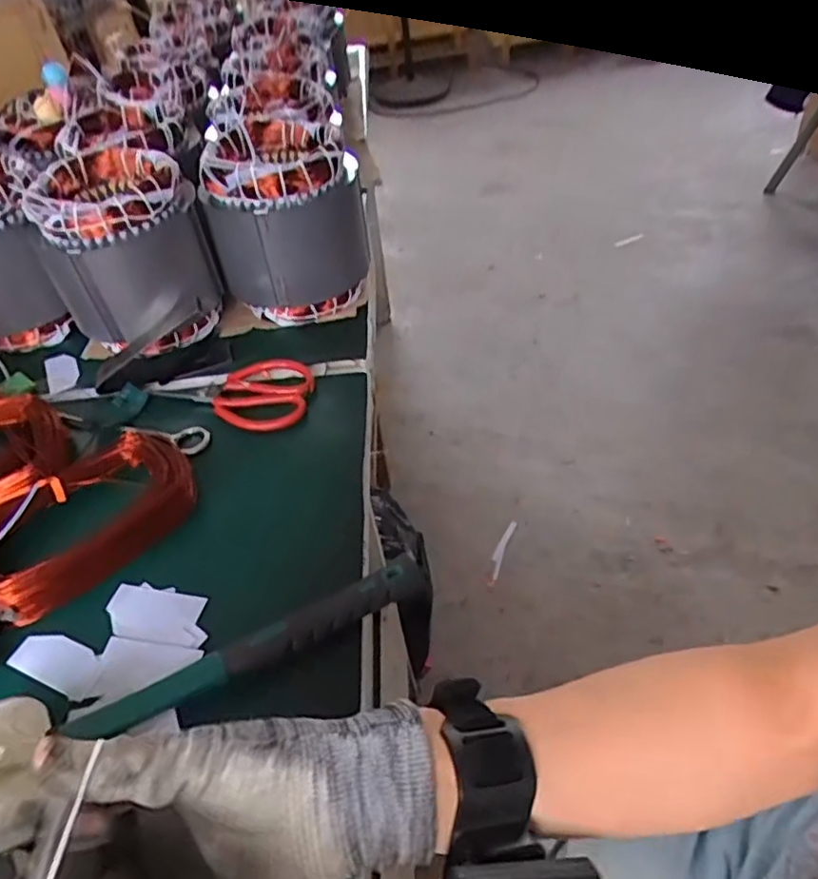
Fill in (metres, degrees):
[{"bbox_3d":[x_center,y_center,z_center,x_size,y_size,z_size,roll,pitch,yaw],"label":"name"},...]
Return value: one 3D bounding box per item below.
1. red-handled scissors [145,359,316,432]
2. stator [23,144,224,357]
[{"bbox_3d":[-0.172,-0.047,0.607,0.163,0.014,0.079,4,45,13],"label":"red-handled scissors"},{"bbox_3d":[-0.270,-0.173,0.634,0.137,0.162,0.145,-23,46,-14],"label":"stator"}]

